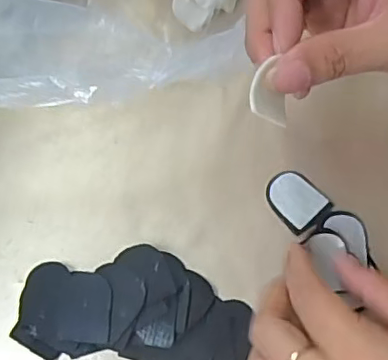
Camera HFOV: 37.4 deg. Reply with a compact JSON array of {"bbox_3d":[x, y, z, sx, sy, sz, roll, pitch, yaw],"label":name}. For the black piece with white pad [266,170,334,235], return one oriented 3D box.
[{"bbox_3d":[0.057,0.012,0.325,0.027,0.009,0.034,-39,74,-12],"label":"black piece with white pad"}]

